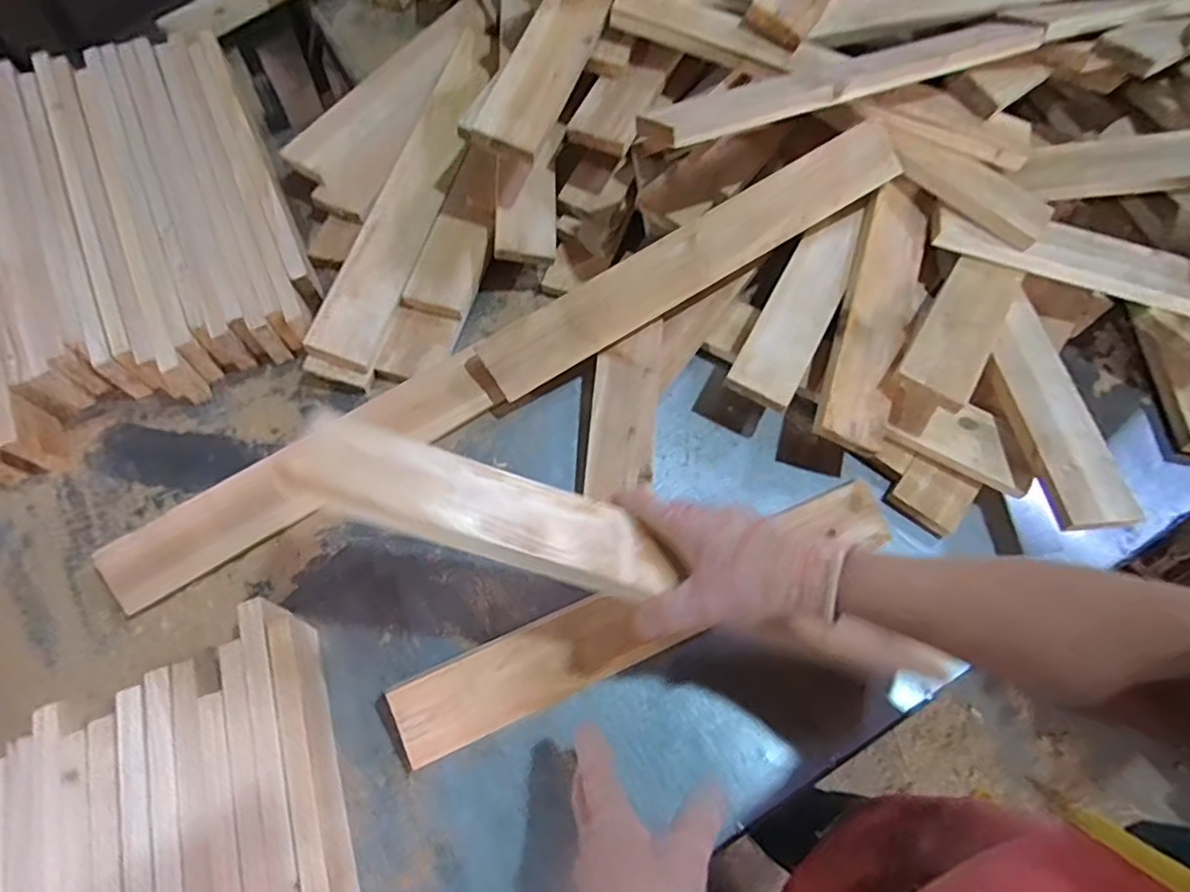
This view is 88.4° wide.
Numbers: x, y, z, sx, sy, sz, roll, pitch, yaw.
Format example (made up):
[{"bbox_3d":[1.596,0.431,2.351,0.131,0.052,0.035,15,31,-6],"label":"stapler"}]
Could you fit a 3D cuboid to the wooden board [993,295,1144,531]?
[{"bbox_3d":[0.472,-0.040,0.635,0.077,0.020,0.260,-1,65,-2],"label":"wooden board"}]

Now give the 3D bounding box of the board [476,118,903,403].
[{"bbox_3d":[0.108,-0.205,0.658,0.504,0.071,0.020,-30,24,-3],"label":"board"}]

